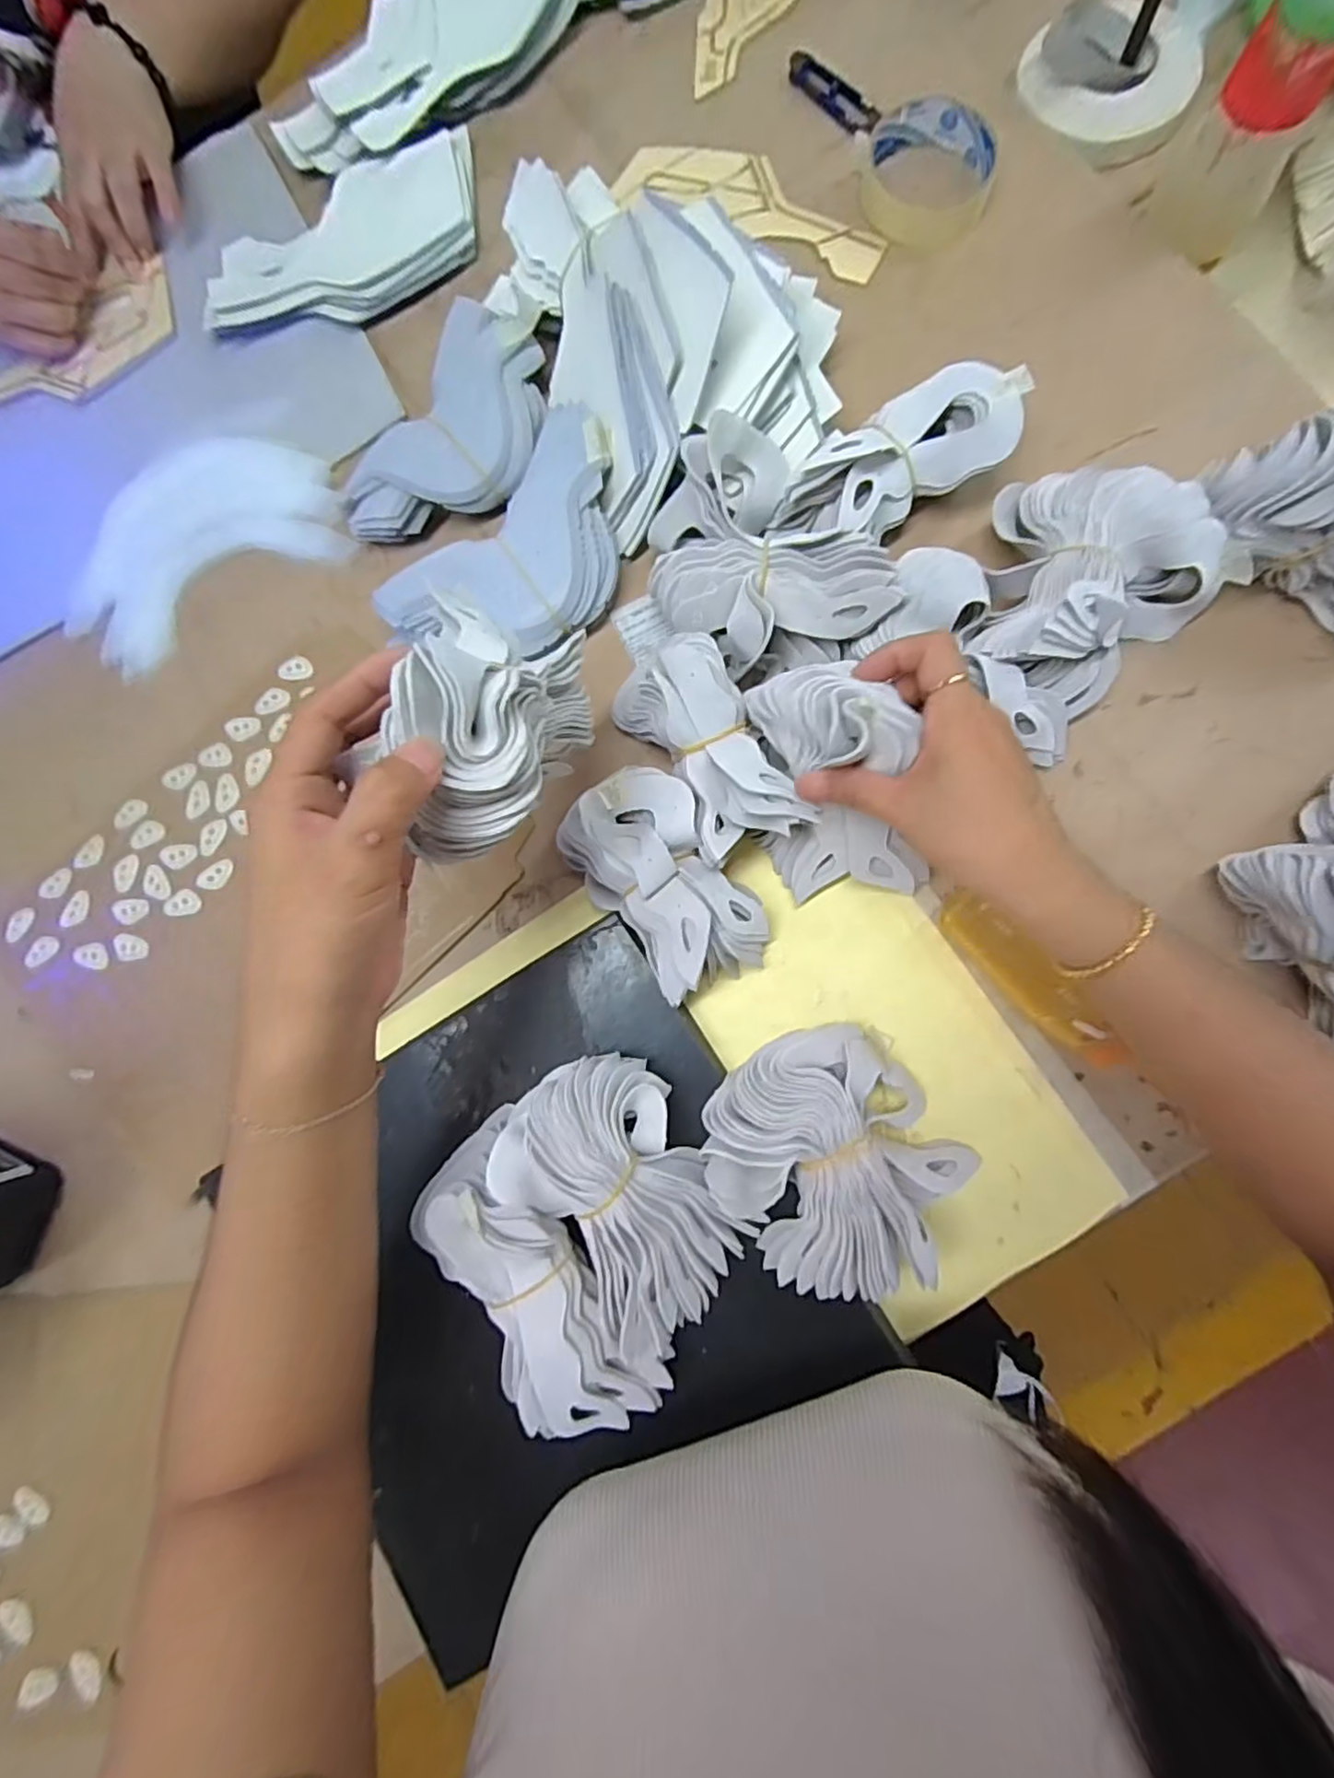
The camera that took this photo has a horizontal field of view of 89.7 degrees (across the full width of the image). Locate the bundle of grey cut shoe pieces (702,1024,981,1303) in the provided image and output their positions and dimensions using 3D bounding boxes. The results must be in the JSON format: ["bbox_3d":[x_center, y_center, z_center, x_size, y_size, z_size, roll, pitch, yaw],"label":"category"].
[{"bbox_3d":[0.088,0.140,0.359,0.116,0.058,0.126,-1,84,6],"label":"bundle of grey cut shoe pieces"}]

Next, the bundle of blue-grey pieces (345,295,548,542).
[{"bbox_3d":[-0.138,-0.301,0.449,0.109,0.034,0.170,30,88,9],"label":"bundle of blue-grey pieces"}]

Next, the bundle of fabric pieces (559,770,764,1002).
[{"bbox_3d":[0.000,-0.005,0.381,0.084,0.068,0.129,-34,81,2],"label":"bundle of fabric pieces"}]

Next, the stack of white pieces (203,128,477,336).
[{"bbox_3d":[-0.239,-0.469,0.494,0.216,0.012,0.114,-17,82,4],"label":"stack of white pieces"}]

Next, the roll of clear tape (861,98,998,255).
[{"bbox_3d":[0.174,-0.473,0.445,0.084,0.022,0.084,3,84,7],"label":"roll of clear tape"}]

